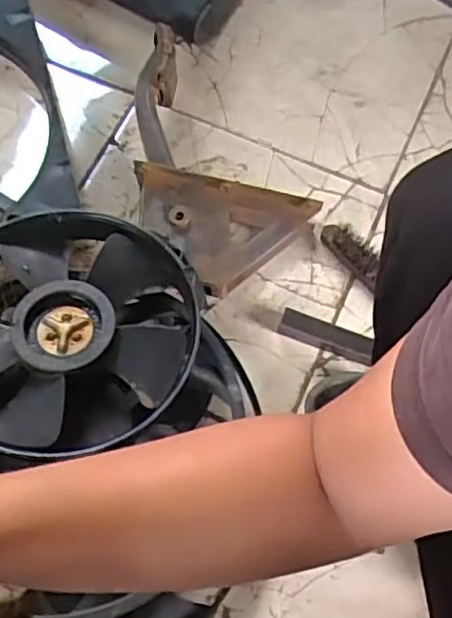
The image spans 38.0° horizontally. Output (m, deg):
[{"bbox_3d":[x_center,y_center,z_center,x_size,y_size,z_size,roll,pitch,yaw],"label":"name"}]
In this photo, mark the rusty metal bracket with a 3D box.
[{"bbox_3d":[-0.014,-0.096,0.855,0.228,0.069,0.135,13,82,3],"label":"rusty metal bracket"}]

